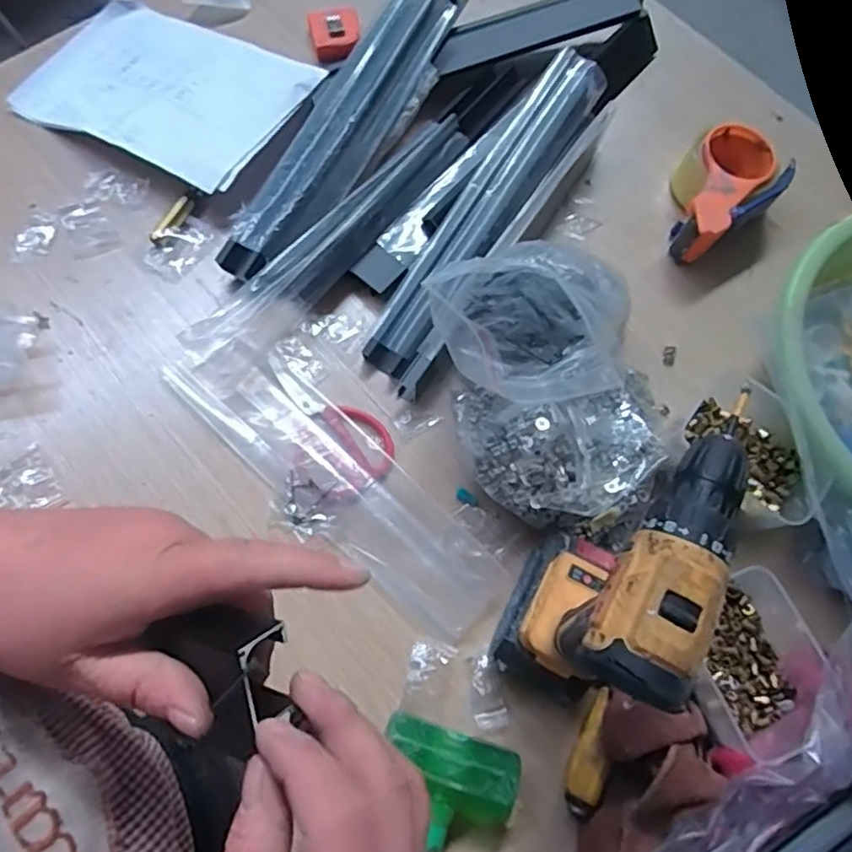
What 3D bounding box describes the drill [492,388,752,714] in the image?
[{"bbox_3d":[0.117,0.099,0.410,0.069,0.221,0.151,24,71,4],"label":"drill"}]

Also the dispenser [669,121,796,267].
[{"bbox_3d":[0.310,-0.252,0.678,0.156,0.063,0.102,-37,75,-14],"label":"dispenser"}]

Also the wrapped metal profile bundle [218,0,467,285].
[{"bbox_3d":[-0.083,-0.326,0.668,0.082,0.079,0.417,27,71,5],"label":"wrapped metal profile bundle"}]

